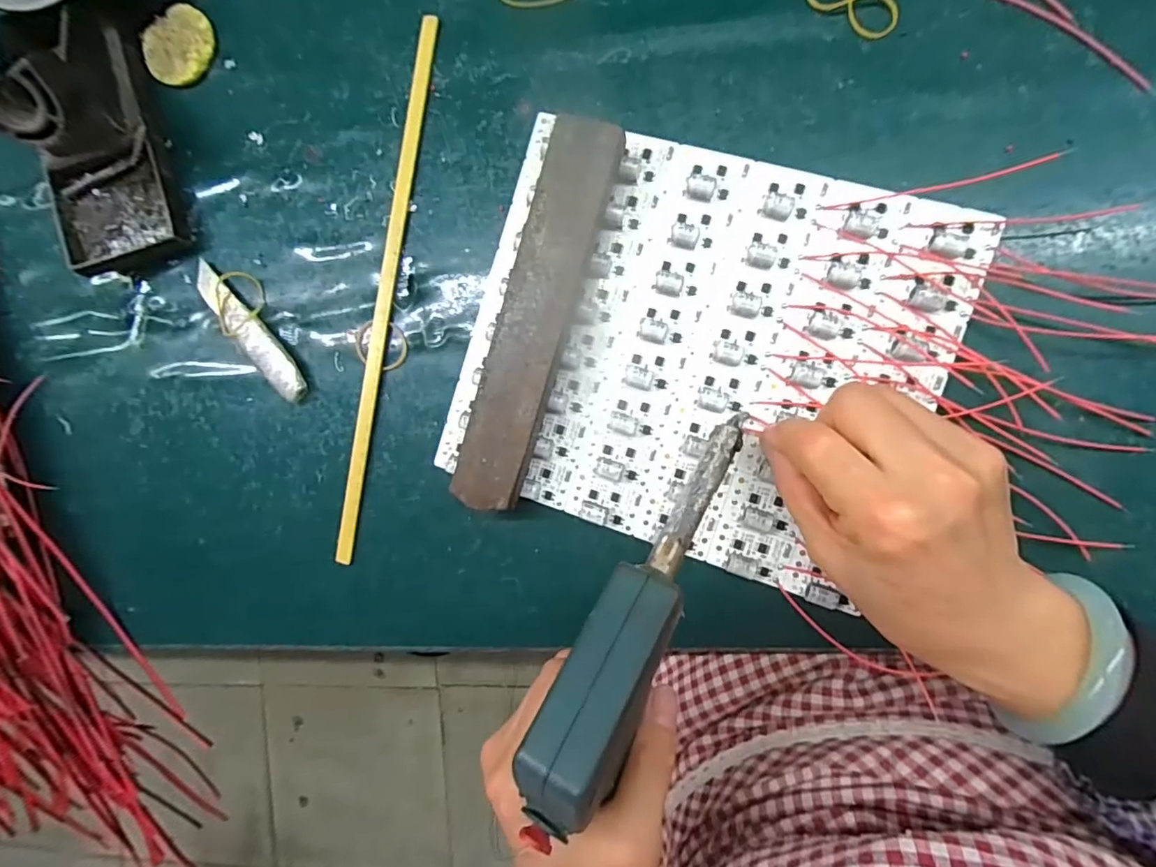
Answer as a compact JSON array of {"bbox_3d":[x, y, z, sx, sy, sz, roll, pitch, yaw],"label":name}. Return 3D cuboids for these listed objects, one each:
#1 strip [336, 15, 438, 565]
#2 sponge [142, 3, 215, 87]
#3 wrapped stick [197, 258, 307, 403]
[{"bbox_3d":[-0.112,-0.079,0.317,0.010,0.005,0.313,11,93,10],"label":"strip"},{"bbox_3d":[-0.247,-0.238,0.336,0.044,0.004,0.048,12,93,9],"label":"sponge"},{"bbox_3d":[-0.201,-0.063,0.332,0.019,0.008,0.107,-43,84,8],"label":"wrapped stick"}]

